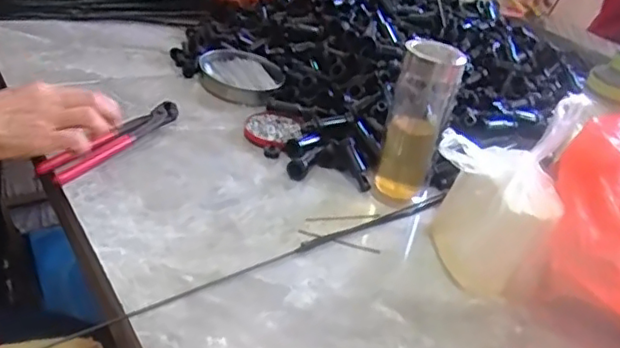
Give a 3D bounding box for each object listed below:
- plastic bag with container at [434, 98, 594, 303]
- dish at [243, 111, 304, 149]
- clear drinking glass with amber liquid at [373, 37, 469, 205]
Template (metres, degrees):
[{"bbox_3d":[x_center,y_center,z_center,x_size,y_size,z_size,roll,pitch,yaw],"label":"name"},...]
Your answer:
[{"bbox_3d":[0.180,0.018,0.586,0.113,0.159,0.099,25,35,22],"label":"plastic bag with container"},{"bbox_3d":[-0.047,-0.058,0.790,0.071,0.014,0.075,7,32,-5],"label":"dish"},{"bbox_3d":[0.117,-0.056,0.678,0.065,0.171,0.070,14,33,7],"label":"clear drinking glass with amber liquid"}]

